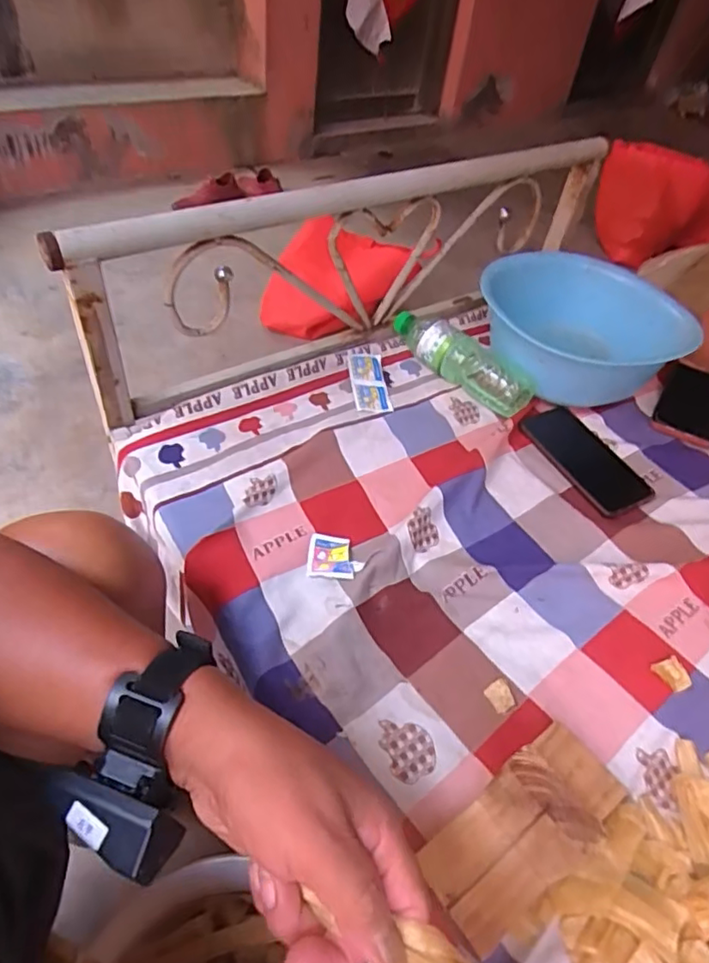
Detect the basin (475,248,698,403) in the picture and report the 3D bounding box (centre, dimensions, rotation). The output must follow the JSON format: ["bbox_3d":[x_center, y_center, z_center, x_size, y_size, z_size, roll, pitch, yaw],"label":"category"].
[{"bbox_3d":[0.310,-0.212,0.831,0.270,0.106,0.270,3,48,-4],"label":"basin"}]

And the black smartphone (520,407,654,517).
[{"bbox_3d":[0.285,-0.027,0.732,0.087,0.011,0.170,-19,53,-22],"label":"black smartphone"}]

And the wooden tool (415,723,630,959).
[{"bbox_3d":[0.124,0.226,0.402,0.162,0.092,0.073,-27,57,-27],"label":"wooden tool"}]

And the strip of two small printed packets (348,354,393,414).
[{"bbox_3d":[0.020,-0.130,0.781,0.048,0.005,0.102,1,57,-17],"label":"strip of two small printed packets"}]

